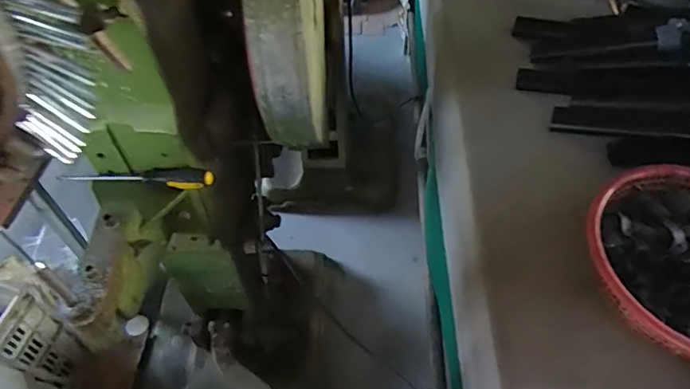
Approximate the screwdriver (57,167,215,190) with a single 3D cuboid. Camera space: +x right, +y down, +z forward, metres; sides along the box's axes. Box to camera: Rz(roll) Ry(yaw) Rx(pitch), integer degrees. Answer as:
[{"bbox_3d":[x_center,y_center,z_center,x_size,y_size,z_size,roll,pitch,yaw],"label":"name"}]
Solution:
[{"bbox_3d":[-0.331,-0.031,0.780,0.247,0.028,0.033,5,54,4],"label":"screwdriver"}]

